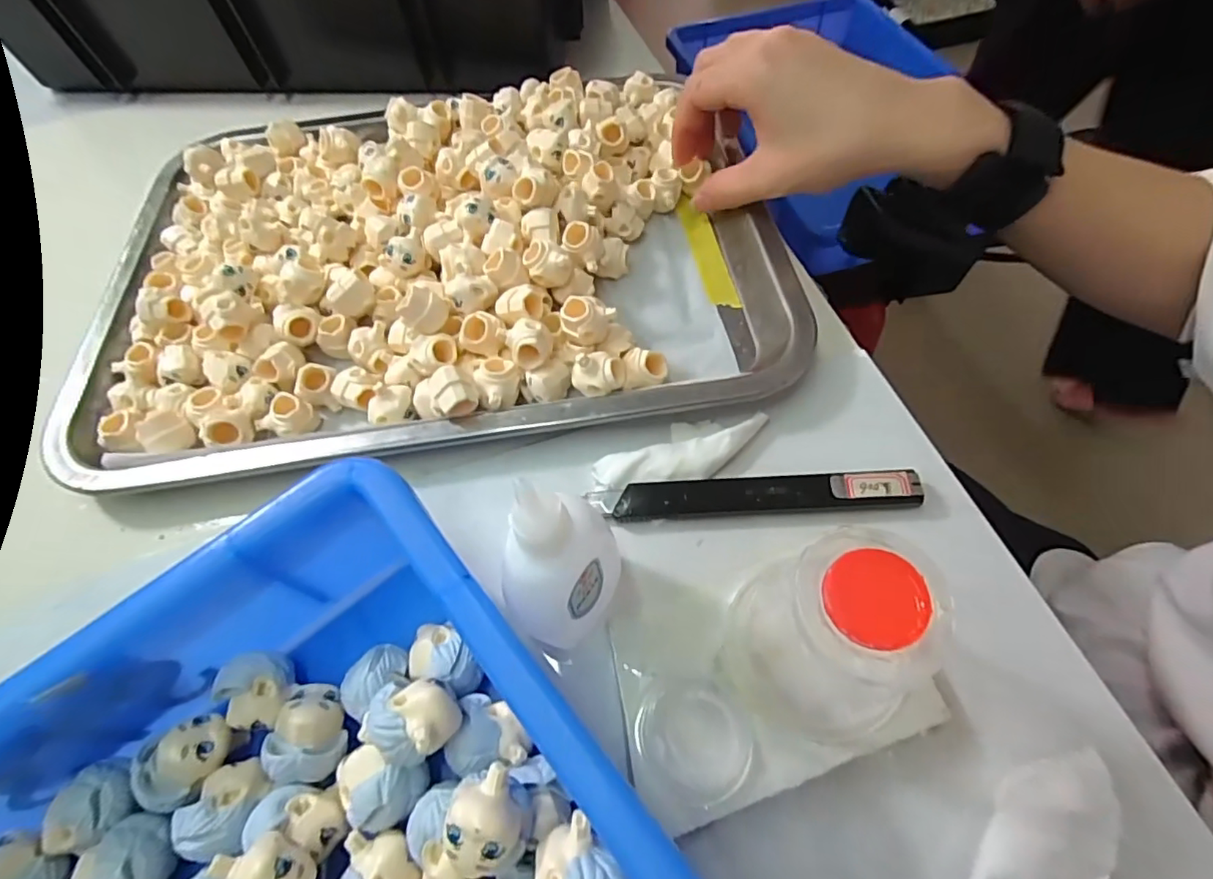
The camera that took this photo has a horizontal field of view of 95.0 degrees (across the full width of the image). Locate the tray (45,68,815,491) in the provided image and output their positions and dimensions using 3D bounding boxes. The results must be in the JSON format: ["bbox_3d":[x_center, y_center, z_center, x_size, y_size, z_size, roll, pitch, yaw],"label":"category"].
[{"bbox_3d":[-0.092,-0.110,0.297,0.356,0.034,0.259,-8,60,-1],"label":"tray"}]

